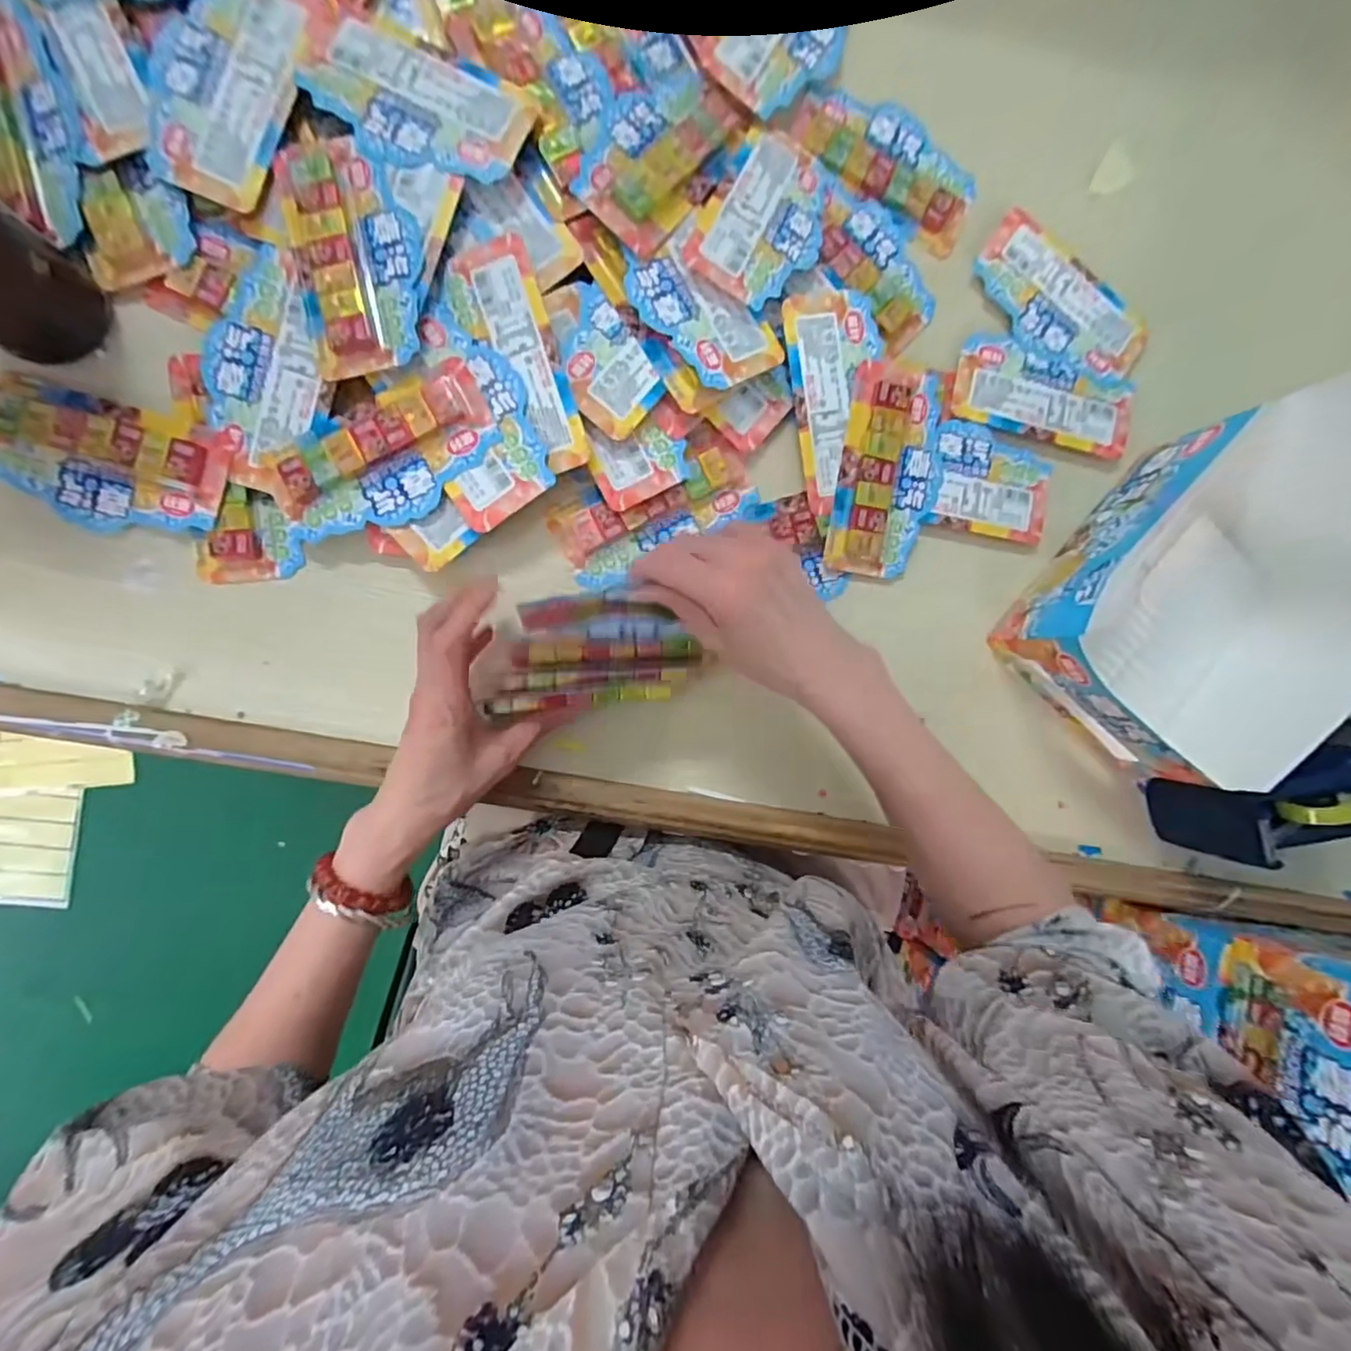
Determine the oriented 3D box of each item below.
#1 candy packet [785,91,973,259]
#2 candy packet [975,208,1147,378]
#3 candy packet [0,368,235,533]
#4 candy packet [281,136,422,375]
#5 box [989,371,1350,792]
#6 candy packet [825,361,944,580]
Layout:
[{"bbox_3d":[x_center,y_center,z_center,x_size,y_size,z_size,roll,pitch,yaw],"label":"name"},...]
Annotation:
[{"bbox_3d":[0.155,-0.380,0.440,0.145,0.013,0.074,28,89,-8],"label":"candy packet"},{"bbox_3d":[0.297,-0.285,0.466,0.146,0.007,0.081,35,88,-8],"label":"candy packet"},{"bbox_3d":[-0.357,-0.132,0.374,0.142,0.011,0.077,16,91,-8],"label":"candy packet"},{"bbox_3d":[-0.194,-0.259,0.365,0.072,0.011,0.140,-11,95,-7],"label":"candy packet"},{"bbox_3d":[0.390,-0.048,0.333,0.180,0.289,0.227,39,88,-8],"label":"box"},{"bbox_3d":[0.158,-0.147,0.436,0.079,0.017,0.146,6,92,-8],"label":"candy packet"}]

